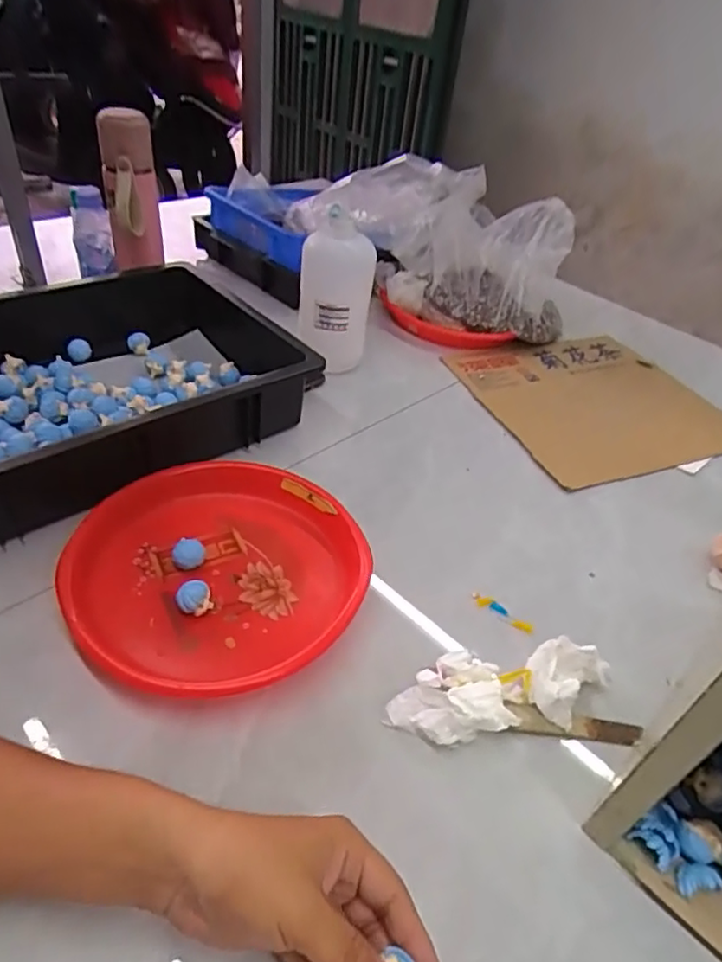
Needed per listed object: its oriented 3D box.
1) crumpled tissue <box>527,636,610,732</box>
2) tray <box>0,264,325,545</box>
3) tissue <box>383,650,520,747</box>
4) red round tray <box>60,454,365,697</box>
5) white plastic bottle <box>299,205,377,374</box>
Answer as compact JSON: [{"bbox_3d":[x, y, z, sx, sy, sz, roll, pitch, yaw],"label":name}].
[{"bbox_3d":[0.164,0.160,0.496,0.055,0.032,0.068,30,45,25],"label":"crumpled tissue"},{"bbox_3d":[-0.317,-0.110,0.693,0.465,0.101,0.340,-26,51,-34],"label":"tray"},{"bbox_3d":[0.067,0.170,0.478,0.093,0.028,0.064,-7,42,-17],"label":"tissue"},{"bbox_3d":[-0.125,0.076,0.547,0.247,0.041,0.247,5,40,-4],"label":"red round tray"},{"bbox_3d":[-0.034,-0.245,0.819,0.092,0.190,0.094,6,40,-2],"label":"white plastic bottle"}]

